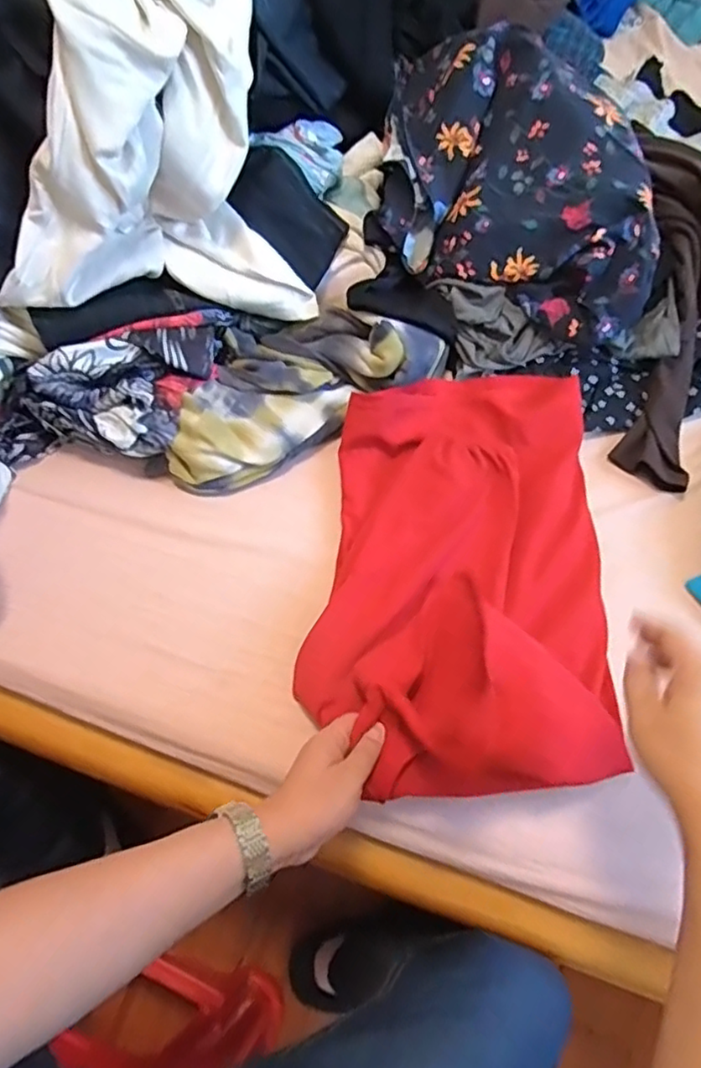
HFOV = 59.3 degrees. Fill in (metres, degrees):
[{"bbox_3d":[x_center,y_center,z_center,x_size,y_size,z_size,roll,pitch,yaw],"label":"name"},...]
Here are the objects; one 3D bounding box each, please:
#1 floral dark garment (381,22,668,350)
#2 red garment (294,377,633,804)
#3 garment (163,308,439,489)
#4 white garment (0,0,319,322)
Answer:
[{"bbox_3d":[0.207,-0.461,0.790,0.327,0.132,0.427,5,64,1],"label":"floral dark garment"},{"bbox_3d":[0.118,-0.002,0.616,0.290,0.139,0.469,5,64,1],"label":"red garment"},{"bbox_3d":[-0.071,-0.195,0.741,0.352,0.069,0.172,-29,68,-15],"label":"garment"},{"bbox_3d":[-0.244,-0.507,0.626,0.318,0.422,0.370,-14,65,-8],"label":"white garment"}]

